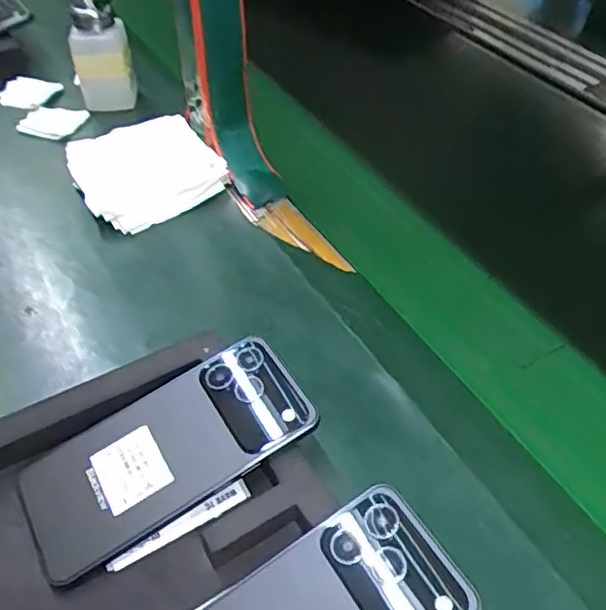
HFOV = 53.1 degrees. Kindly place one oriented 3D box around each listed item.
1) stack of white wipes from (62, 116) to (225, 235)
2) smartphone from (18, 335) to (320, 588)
[{"bbox_3d":[-0.139,-0.120,0.539,0.117,0.037,0.104,-27,53,-21],"label":"stack of white wipes"},{"bbox_3d":[-0.076,0.079,0.341,0.158,0.009,0.074,-30,56,-14],"label":"smartphone"}]

